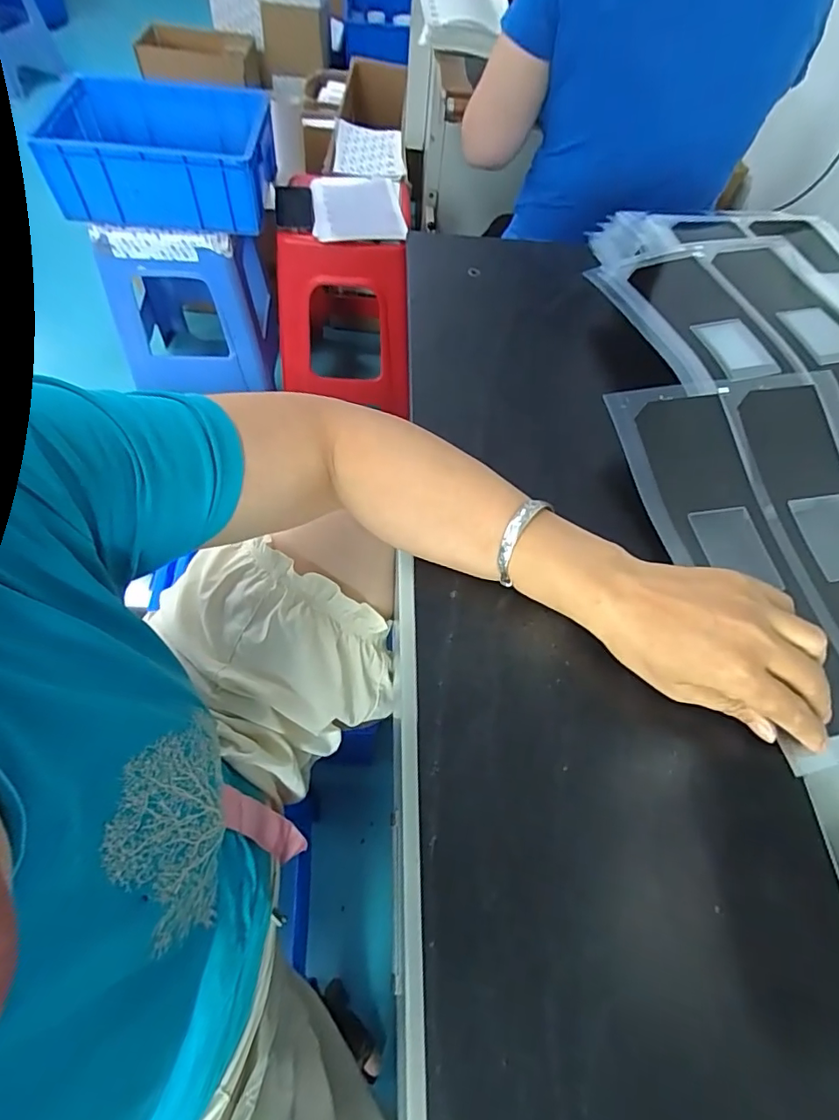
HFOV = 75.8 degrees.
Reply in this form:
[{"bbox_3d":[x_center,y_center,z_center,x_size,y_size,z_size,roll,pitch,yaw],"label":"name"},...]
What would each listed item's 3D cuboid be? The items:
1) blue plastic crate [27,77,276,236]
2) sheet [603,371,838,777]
[{"bbox_3d":[-0.520,-0.852,1.117,0.413,0.133,0.334,1,60,-4],"label":"blue plastic crate"},{"bbox_3d":[0.277,-0.012,0.397,0.204,0.047,0.277,-9,63,-9],"label":"sheet"}]

